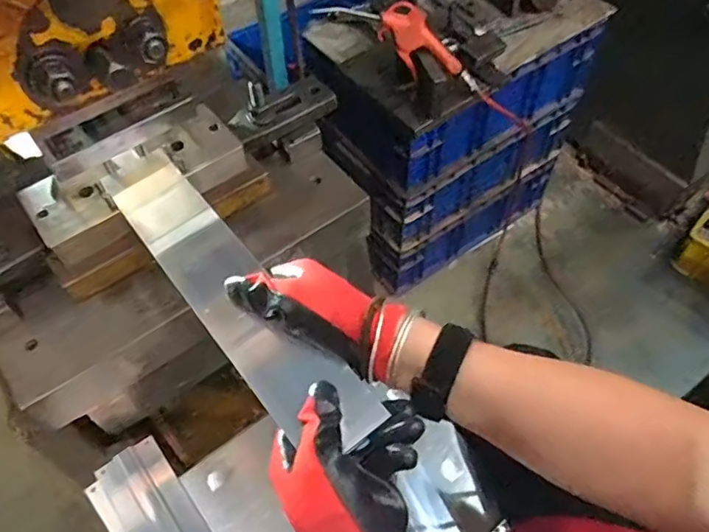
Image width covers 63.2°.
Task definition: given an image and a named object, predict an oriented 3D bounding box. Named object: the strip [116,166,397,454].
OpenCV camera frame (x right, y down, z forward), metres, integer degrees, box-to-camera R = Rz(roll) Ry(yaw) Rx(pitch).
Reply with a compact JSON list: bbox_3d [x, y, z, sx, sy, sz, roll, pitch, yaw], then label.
[{"bbox_3d":[-0.095,0.020,0.445,0.061,0.008,0.297,-34,62,-20],"label":"strip"}]

